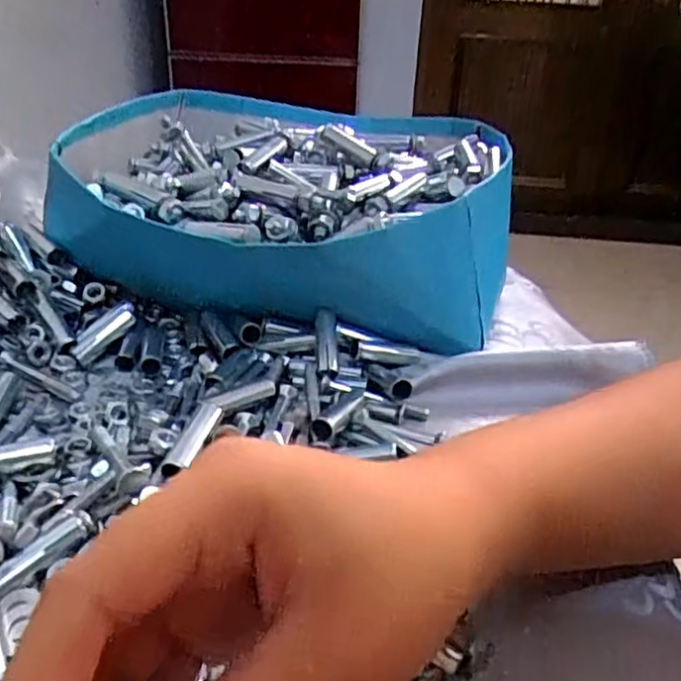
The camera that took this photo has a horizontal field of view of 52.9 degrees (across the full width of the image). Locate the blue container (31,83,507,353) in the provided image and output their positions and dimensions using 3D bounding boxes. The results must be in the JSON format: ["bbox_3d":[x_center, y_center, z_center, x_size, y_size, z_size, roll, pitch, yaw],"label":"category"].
[{"bbox_3d":[-0.033,-0.100,0.464,0.269,0.082,0.279,8,31,8],"label":"blue container"}]

